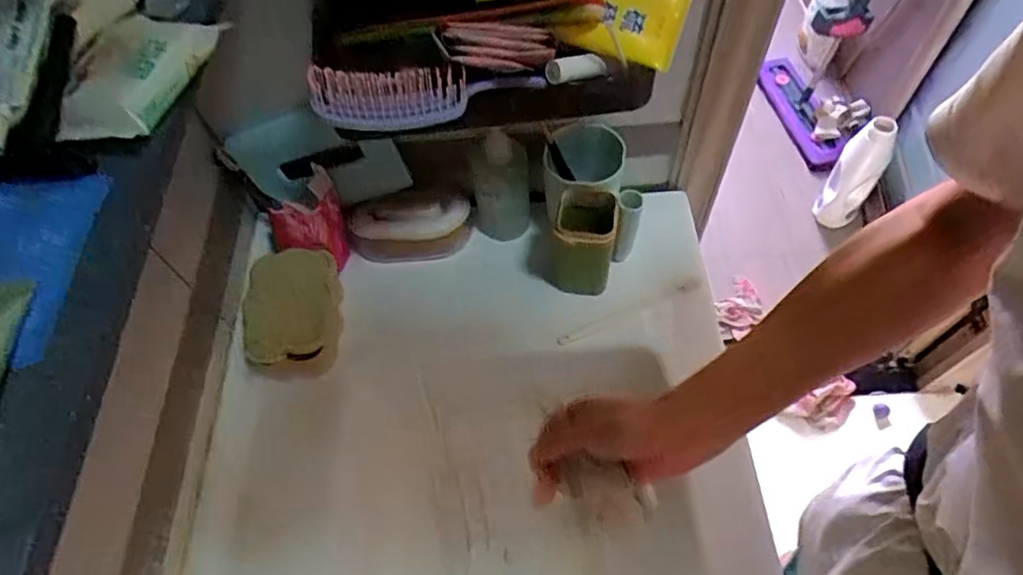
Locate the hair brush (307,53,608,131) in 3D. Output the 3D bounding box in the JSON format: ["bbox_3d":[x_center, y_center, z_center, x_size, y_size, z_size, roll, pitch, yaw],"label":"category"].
[{"bbox_3d":[-0.036,-0.146,0.446,0.217,0.034,0.048,-8,59,-1],"label":"hair brush"}]

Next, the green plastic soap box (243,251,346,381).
[{"bbox_3d":[-0.220,0.021,0.614,0.088,0.051,0.122,-9,59,-1],"label":"green plastic soap box"}]

